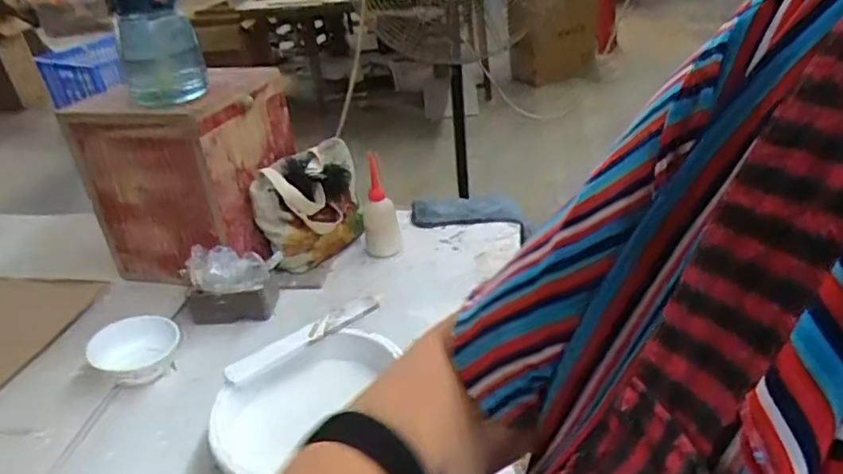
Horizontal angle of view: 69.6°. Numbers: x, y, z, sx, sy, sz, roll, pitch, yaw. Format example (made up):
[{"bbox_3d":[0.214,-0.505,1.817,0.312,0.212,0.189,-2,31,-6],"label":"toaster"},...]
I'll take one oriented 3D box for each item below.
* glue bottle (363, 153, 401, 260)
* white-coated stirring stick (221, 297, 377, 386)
[{"bbox_3d":[-0.073,-0.046,1.037,0.060,0.154,0.065,-9,34,-4],"label":"glue bottle"},{"bbox_3d":[-0.139,0.120,0.732,0.199,0.022,0.016,-25,36,-27],"label":"white-coated stirring stick"}]

